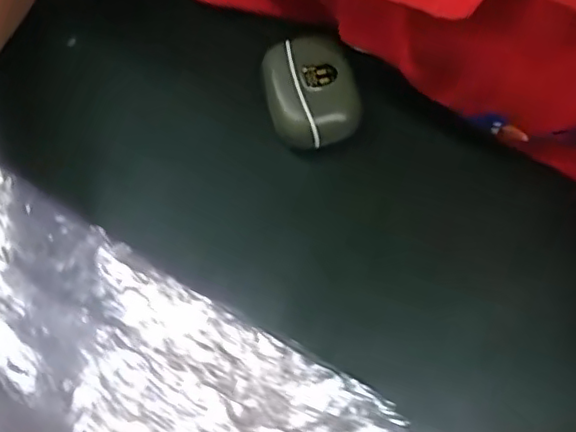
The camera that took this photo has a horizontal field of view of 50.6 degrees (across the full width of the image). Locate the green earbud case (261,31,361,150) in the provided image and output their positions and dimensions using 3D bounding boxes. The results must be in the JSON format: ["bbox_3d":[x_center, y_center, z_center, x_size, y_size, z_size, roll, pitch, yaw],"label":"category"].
[{"bbox_3d":[0.012,-0.065,0.312,0.045,0.021,0.054,-18,69,-4],"label":"green earbud case"}]

